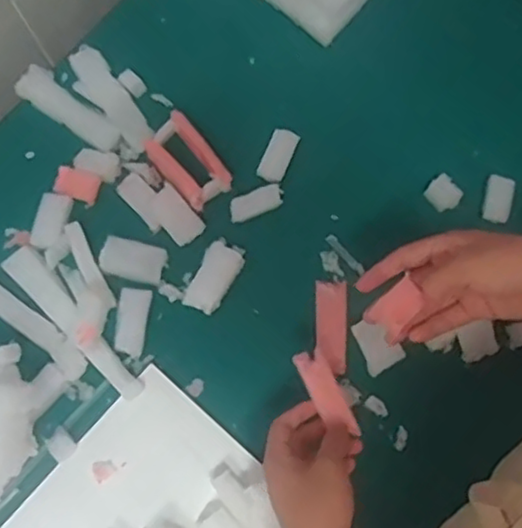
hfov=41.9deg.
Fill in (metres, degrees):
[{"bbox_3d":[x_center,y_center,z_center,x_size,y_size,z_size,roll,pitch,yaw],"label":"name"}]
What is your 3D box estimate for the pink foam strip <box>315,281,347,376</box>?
[{"bbox_3d":[0.065,0.058,0.634,0.028,0.009,0.084,1,80,0],"label":"pink foam strip"}]

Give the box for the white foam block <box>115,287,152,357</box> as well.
[{"bbox_3d":[-0.119,0.053,0.631,0.025,0.005,0.061,8,80,1],"label":"white foam block"}]

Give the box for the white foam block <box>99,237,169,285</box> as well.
[{"bbox_3d":[-0.120,-0.005,0.642,0.058,0.016,0.037,15,80,2],"label":"white foam block"}]

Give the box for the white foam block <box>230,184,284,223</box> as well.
[{"bbox_3d":[-0.004,-0.058,0.652,0.052,0.010,0.022,-21,81,-4],"label":"white foam block"}]

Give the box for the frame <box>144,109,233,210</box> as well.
[{"bbox_3d":[-0.070,-0.097,0.654,0.049,0.026,0.085,-40,83,-7],"label":"frame"}]

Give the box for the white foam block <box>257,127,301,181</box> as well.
[{"bbox_3d":[0.017,-0.106,0.665,0.027,0.011,0.052,23,80,3],"label":"white foam block"}]

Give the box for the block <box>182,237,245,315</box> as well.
[{"bbox_3d":[-0.043,0.012,0.643,0.035,0.009,0.069,27,81,4],"label":"block"}]

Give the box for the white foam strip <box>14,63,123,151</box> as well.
[{"bbox_3d":[-0.190,-0.151,0.678,0.114,0.022,0.035,39,82,6],"label":"white foam strip"}]

